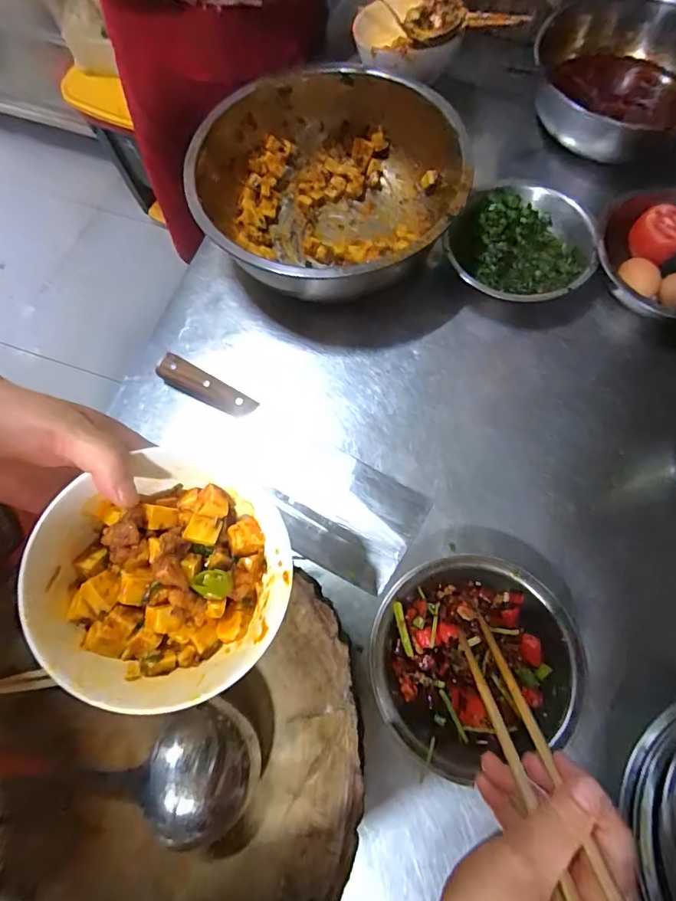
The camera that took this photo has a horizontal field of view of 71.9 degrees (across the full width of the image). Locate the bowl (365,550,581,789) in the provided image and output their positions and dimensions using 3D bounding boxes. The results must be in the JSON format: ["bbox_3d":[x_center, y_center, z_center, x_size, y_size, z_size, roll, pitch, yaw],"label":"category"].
[{"bbox_3d":[0.114,0.179,0.407,0.168,0.051,0.156,-1,70,2],"label":"bowl"}]

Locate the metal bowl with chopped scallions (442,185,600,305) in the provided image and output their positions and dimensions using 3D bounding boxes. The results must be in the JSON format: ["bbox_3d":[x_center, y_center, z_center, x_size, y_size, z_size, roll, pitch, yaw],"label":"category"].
[{"bbox_3d":[0.212,-0.236,0.551,0.161,0.047,0.163,-1,70,2],"label":"metal bowl with chopped scallions"}]

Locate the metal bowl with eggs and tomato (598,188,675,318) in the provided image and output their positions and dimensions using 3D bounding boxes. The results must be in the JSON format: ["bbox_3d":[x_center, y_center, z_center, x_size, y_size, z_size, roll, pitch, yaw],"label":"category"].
[{"bbox_3d":[0.389,-0.219,0.534,0.161,0.054,0.163,-1,70,2],"label":"metal bowl with eggs and tomato"}]

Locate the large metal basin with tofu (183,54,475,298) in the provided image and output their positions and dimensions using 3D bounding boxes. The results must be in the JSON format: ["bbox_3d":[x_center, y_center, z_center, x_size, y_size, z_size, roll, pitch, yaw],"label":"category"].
[{"bbox_3d":[-0.011,-0.299,0.551,0.300,0.107,0.294,-1,70,2],"label":"large metal basin with tofu"}]

